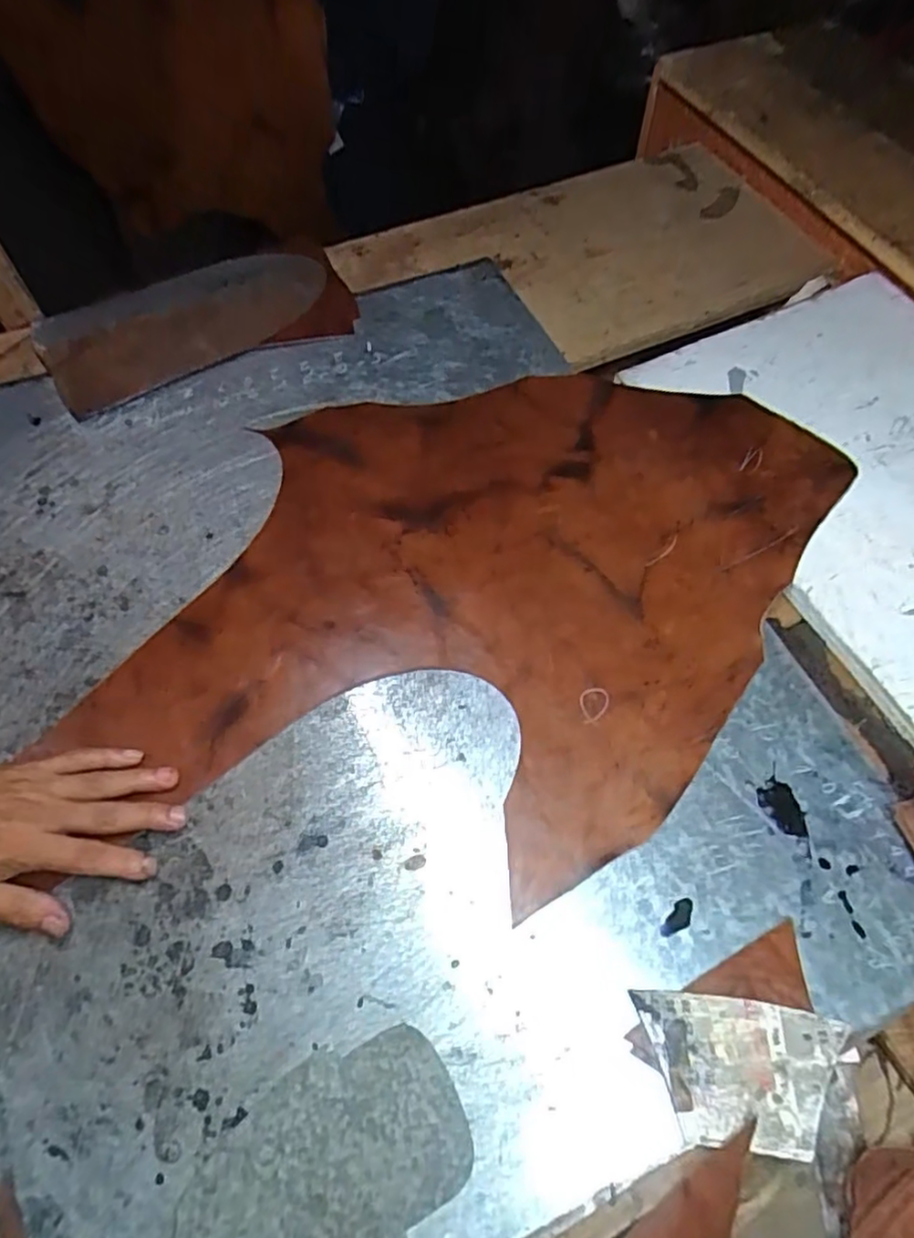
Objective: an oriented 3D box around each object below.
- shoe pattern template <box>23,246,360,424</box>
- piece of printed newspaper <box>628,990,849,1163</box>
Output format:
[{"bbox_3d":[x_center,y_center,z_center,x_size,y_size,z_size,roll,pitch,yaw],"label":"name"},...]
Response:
[{"bbox_3d":[-0.263,-0.305,0.666,0.300,0.010,0.161,-24,66,-11],"label":"shoe pattern template"},{"bbox_3d":[0.164,0.261,0.374,0.114,0.004,0.072,5,58,4],"label":"piece of printed newspaper"}]

